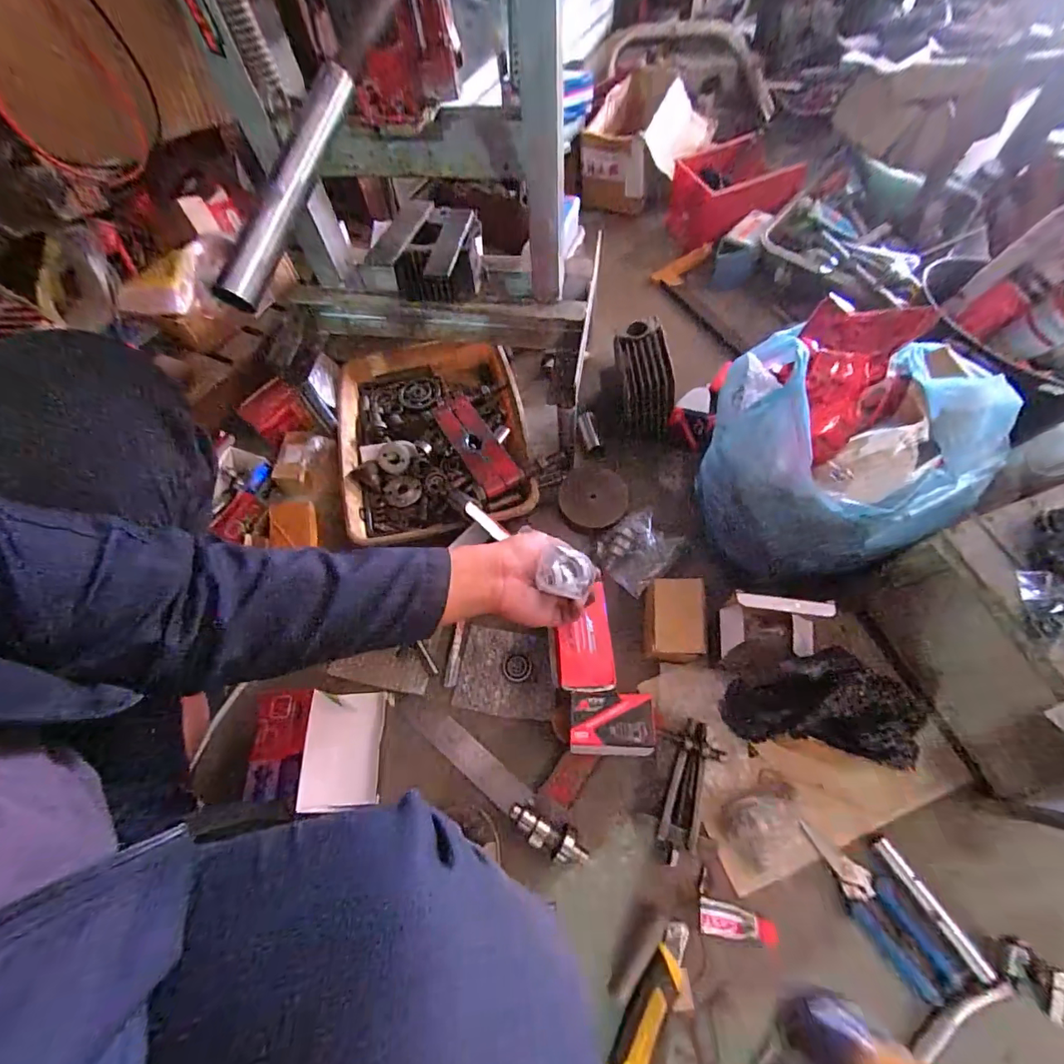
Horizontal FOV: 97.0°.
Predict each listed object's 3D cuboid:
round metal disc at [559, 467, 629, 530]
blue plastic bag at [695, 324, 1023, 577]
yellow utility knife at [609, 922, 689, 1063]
[{"bbox_3d":[0.088,-0.052,0.682,0.096,0.009,0.088,-3,77,15],"label":"round metal disc"},{"bbox_3d":[0.301,-0.066,0.472,0.227,0.211,0.190,-28,65,-10],"label":"blue plastic bag"},{"bbox_3d":[0.109,0.450,0.442,0.034,0.019,0.146,26,68,15],"label":"yellow utility knife"}]

